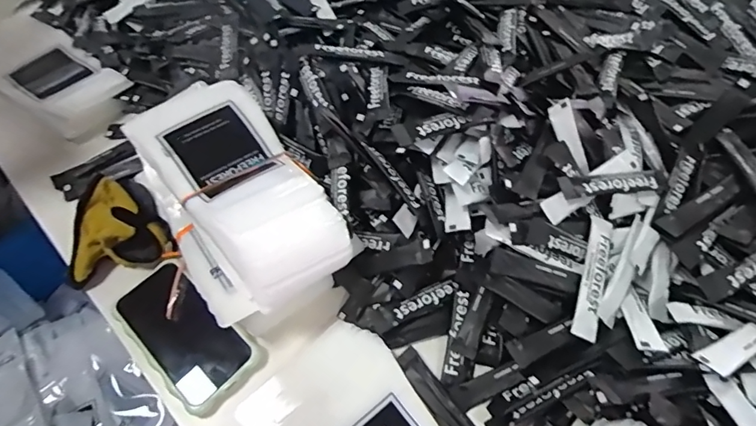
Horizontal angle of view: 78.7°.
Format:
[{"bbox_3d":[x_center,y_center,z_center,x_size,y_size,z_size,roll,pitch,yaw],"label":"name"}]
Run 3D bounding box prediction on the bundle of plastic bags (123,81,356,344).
[{"bbox_3d":[-0.146,-0.022,0.480,0.151,0.099,0.283,-27,61,-15],"label":"bundle of plastic bags"}]

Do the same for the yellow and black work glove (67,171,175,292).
[{"bbox_3d":[-0.286,0.003,0.501,0.112,0.052,0.128,-15,59,-8],"label":"yellow and black work glove"}]

